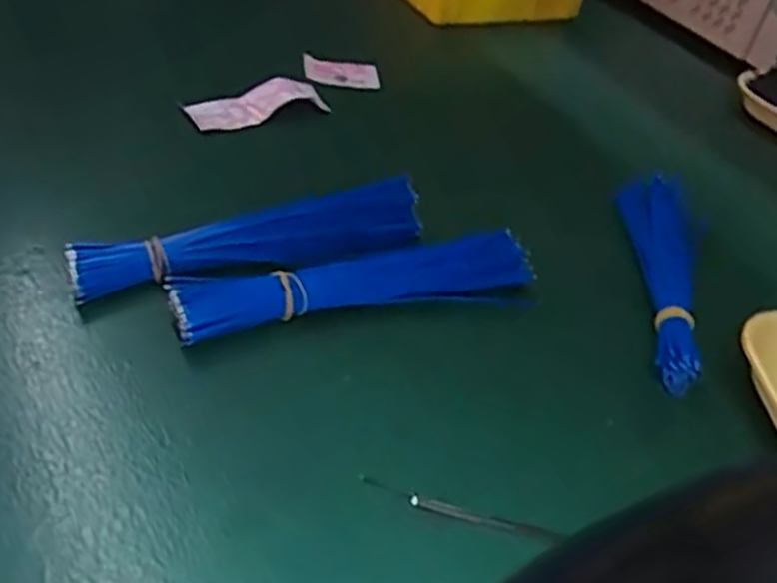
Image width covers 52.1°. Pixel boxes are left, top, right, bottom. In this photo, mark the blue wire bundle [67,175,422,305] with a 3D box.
[{"bbox_3d":[-0.070,-0.031,0.443,0.200,0.022,0.034,-8,43,-23],"label":"blue wire bundle"}]

